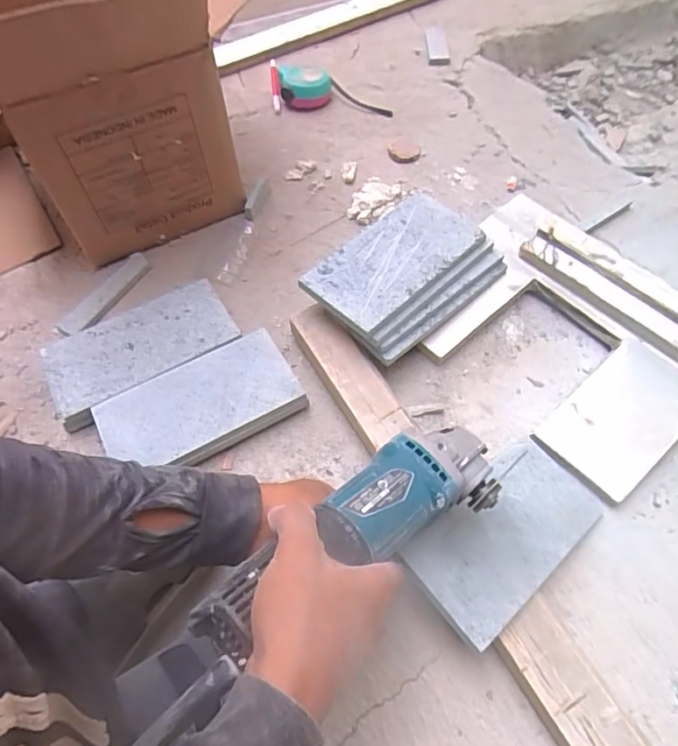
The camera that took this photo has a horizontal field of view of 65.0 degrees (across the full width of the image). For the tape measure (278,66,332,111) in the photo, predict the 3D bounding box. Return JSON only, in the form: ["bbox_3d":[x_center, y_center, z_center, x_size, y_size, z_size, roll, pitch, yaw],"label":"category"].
[{"bbox_3d":[-0.054,-0.456,0.847,0.084,0.043,0.068,-2,59,0],"label":"tape measure"}]

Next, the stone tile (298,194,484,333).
[{"bbox_3d":[0.061,-0.128,0.582,0.099,0.012,0.197,40,68,22],"label":"stone tile"}]

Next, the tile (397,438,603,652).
[{"bbox_3d":[0.148,0.138,0.466,0.200,0.007,0.096,-28,67,-35],"label":"tile"}]

